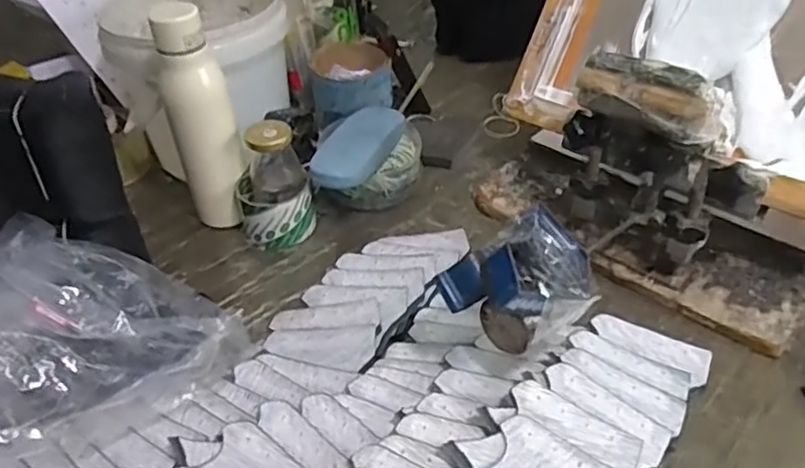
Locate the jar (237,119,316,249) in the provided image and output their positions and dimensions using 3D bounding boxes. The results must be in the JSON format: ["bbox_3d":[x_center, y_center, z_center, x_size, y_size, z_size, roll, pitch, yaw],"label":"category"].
[{"bbox_3d":[-0.143,-0.057,0.695,0.079,0.117,0.090,-14,42,-11],"label":"jar"}]

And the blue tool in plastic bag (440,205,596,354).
[{"bbox_3d":[0.095,0.038,0.495,0.108,0.084,0.087,-31,47,-28],"label":"blue tool in plastic bag"}]

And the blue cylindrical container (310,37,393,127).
[{"bbox_3d":[-0.070,-0.204,0.846,0.100,0.074,0.105,-2,41,2],"label":"blue cylindrical container"}]

